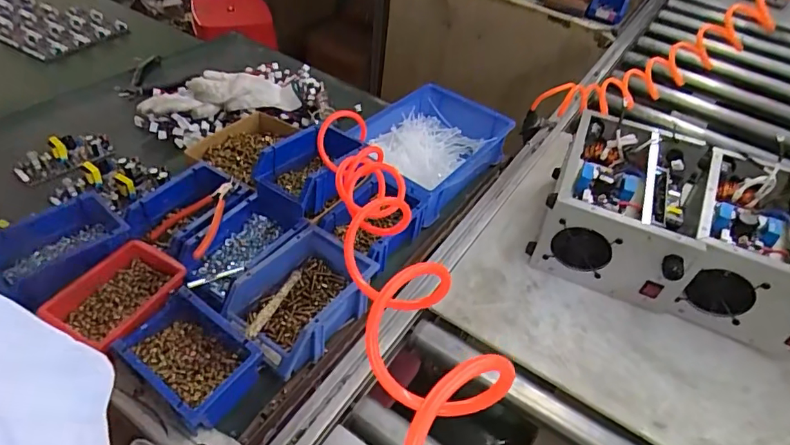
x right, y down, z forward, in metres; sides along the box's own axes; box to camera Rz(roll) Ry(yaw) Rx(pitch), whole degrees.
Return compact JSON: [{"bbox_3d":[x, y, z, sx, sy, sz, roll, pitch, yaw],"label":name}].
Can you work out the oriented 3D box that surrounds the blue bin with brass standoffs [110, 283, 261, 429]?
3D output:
[{"bbox_3d":[-0.239,0.155,0.580,0.161,0.063,0.105,29,49,20],"label":"blue bin with brass standoffs"}]

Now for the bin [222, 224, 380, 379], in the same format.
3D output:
[{"bbox_3d":[-0.126,0.093,0.660,0.142,0.069,0.180,34,50,24],"label":"bin"}]

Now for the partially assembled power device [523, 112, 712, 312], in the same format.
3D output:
[{"bbox_3d":[0.380,-0.019,0.836,0.245,0.163,0.287,21,46,13],"label":"partially assembled power device"}]

